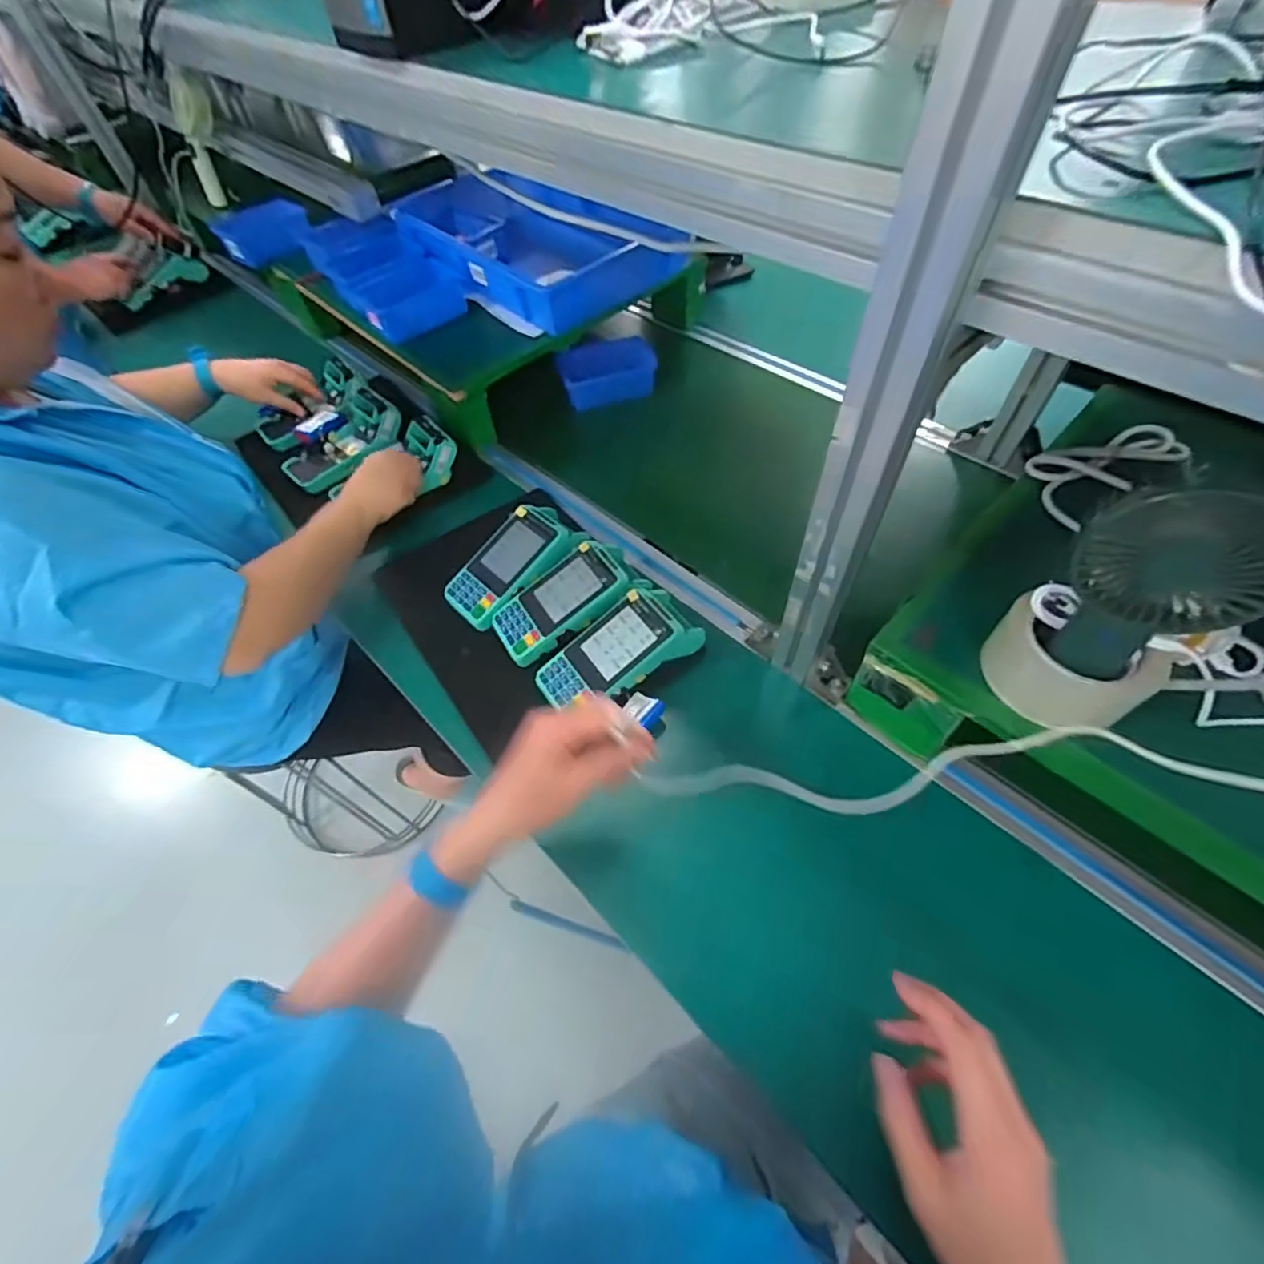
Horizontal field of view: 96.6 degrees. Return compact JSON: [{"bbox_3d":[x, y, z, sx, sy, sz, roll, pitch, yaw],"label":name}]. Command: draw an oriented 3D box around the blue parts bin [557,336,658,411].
[{"bbox_3d":[-0.036,-0.408,0.888,0.143,0.067,0.062,-17,57,-7],"label":"blue parts bin"}]

